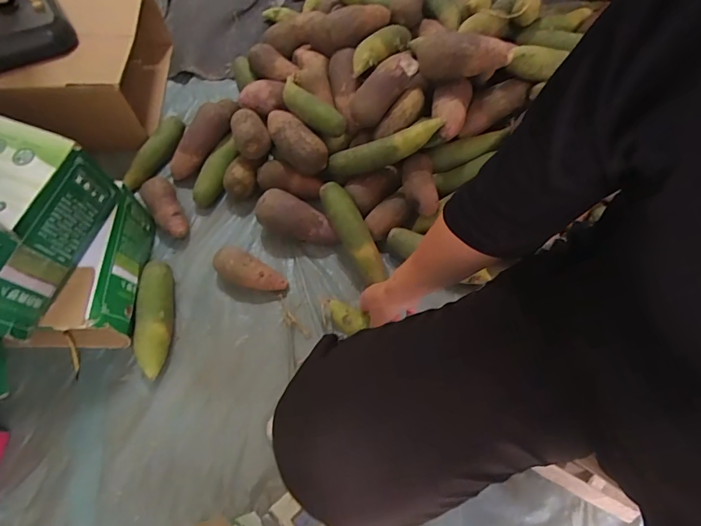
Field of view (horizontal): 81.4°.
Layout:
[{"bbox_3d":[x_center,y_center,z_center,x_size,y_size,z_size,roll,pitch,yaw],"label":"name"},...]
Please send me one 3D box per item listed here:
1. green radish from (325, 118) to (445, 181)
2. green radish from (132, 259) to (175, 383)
[{"bbox_3d":[0.058,-0.208,0.758,0.234,0.044,0.045,-16,60,24],"label":"green radish"},{"bbox_3d":[-0.338,0.090,0.700,0.060,0.063,0.200,-7,63,-4],"label":"green radish"}]

